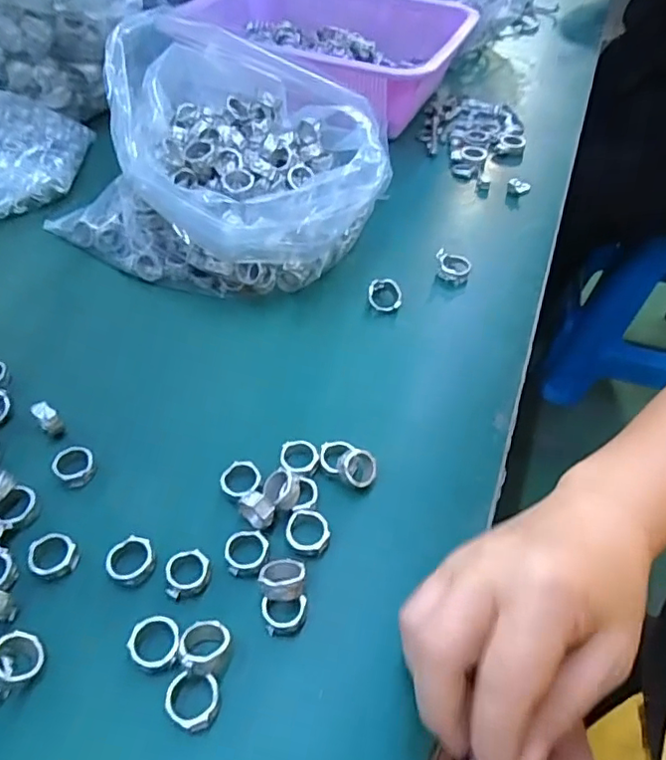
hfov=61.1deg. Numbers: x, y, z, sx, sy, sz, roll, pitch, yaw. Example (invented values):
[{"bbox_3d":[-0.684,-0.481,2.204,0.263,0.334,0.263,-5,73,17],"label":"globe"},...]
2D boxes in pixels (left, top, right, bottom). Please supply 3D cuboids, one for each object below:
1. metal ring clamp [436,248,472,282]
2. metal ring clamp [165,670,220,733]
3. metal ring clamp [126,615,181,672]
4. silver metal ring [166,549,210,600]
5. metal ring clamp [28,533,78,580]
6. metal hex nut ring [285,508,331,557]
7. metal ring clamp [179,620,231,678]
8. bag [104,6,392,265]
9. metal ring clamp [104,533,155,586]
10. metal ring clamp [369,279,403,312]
[{"bbox_3d":[0.095,-0.092,0.446,0.028,0.017,0.028,19,52,9],"label":"metal ring clamp"},{"bbox_3d":[-0.060,0.138,0.242,0.022,0.013,0.021,3,51,-4],"label":"metal ring clamp"},{"bbox_3d":[-0.080,0.119,0.255,0.022,0.009,0.024,3,51,-4],"label":"metal ring clamp"},{"bbox_3d":[-0.071,0.094,0.277,0.020,0.005,0.022,3,51,-4],"label":"silver metal ring"},{"bbox_3d":[-0.139,0.087,0.280,0.023,0.006,0.021,3,51,-4],"label":"metal ring clamp"},{"bbox_3d":[-0.013,0.078,0.291,0.023,0.005,0.024,7,51,0],"label":"metal hex nut ring"},{"bbox_3d":[-0.057,0.119,0.250,0.021,0.010,0.025,-10,33,-17],"label":"metal ring clamp"},{"bbox_3d":[-0.059,-0.169,0.423,0.187,0.128,0.159,0,51,-6],"label":"bag"},{"bbox_3d":[-0.100,0.090,0.280,0.022,0.006,0.023,3,51,-4],"label":"metal ring clamp"},{"bbox_3d":[0.039,-0.063,0.419,0.025,0.016,0.024,3,51,-4],"label":"metal ring clamp"}]

